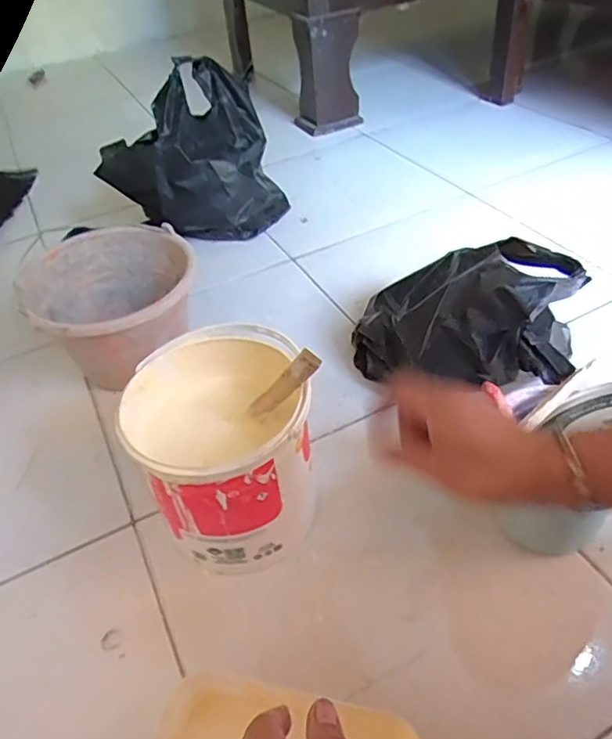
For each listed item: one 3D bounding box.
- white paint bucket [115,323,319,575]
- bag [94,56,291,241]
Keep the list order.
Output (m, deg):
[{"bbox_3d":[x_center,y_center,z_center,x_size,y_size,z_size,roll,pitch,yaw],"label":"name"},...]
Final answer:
[{"bbox_3d":[-0.082,0.087,0.603,0.176,0.181,0.182,-11,44,-4],"label":"white paint bucket"},{"bbox_3d":[-0.204,-0.376,1.035,0.309,0.276,0.135,-10,44,-3],"label":"bag"}]

